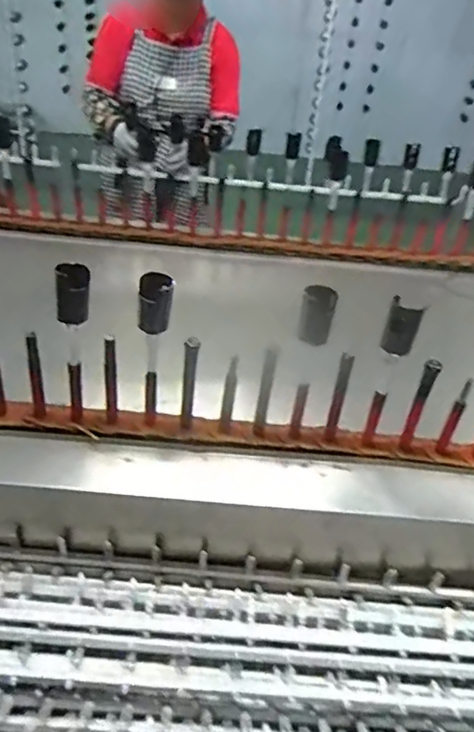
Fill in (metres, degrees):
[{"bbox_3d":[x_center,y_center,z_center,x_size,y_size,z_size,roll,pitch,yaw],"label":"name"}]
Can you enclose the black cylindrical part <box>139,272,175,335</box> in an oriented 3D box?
[{"bbox_3d":[-0.100,-0.077,0.720,0.041,0.078,0.032,1,36,-9],"label":"black cylindrical part"}]

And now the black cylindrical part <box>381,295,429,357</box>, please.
[{"bbox_3d":[0.209,-0.049,0.733,0.039,0.061,0.036,19,37,17],"label":"black cylindrical part"}]

